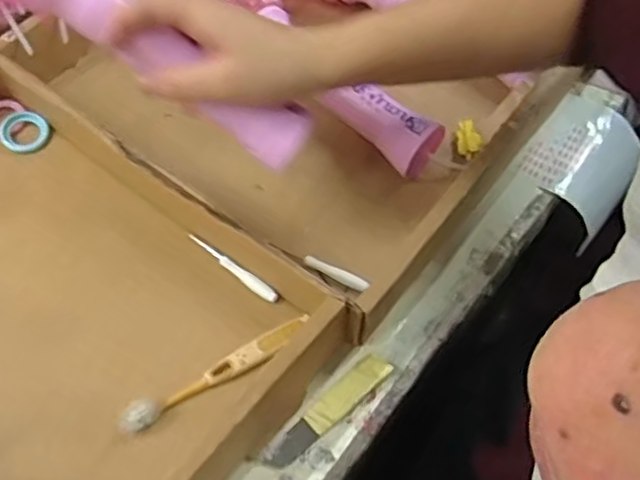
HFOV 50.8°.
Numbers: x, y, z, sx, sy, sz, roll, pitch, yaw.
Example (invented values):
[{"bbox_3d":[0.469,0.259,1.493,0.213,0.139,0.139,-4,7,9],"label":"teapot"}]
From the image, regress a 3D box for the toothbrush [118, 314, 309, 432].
[{"bbox_3d":[-0.067,0.089,0.445,0.135,0.013,0.020,-24,64,-15],"label":"toothbrush"}]

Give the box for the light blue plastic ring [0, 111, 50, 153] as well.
[{"bbox_3d":[-0.241,-0.089,0.549,0.040,0.005,0.036,32,64,15],"label":"light blue plastic ring"}]

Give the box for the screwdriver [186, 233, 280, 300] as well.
[{"bbox_3d":[-0.064,0.019,0.489,0.084,0.005,0.009,35,65,17],"label":"screwdriver"}]

